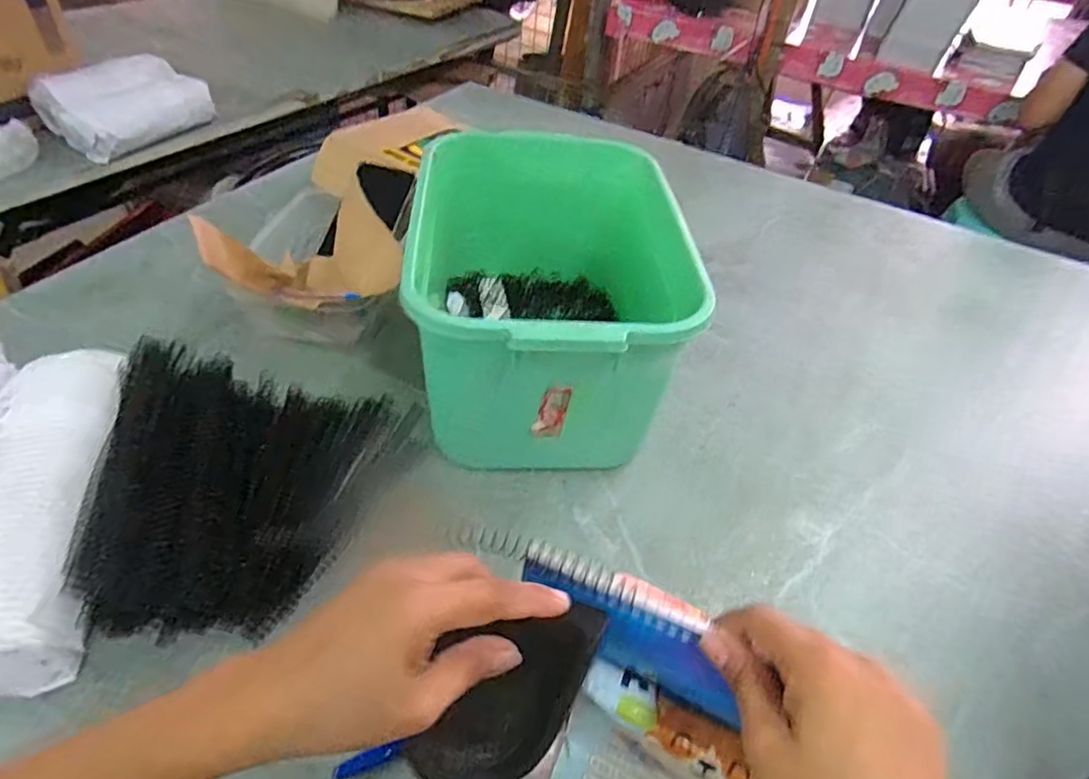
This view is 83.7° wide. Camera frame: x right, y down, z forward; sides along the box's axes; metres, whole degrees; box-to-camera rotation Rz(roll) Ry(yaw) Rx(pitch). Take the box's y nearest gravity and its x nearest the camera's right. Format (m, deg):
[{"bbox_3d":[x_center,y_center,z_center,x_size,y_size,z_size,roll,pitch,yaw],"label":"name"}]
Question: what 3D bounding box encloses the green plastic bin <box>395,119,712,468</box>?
[{"bbox_3d":[-0.003,-0.103,0.596,0.228,0.182,0.350,1,45,-6],"label":"green plastic bin"}]

